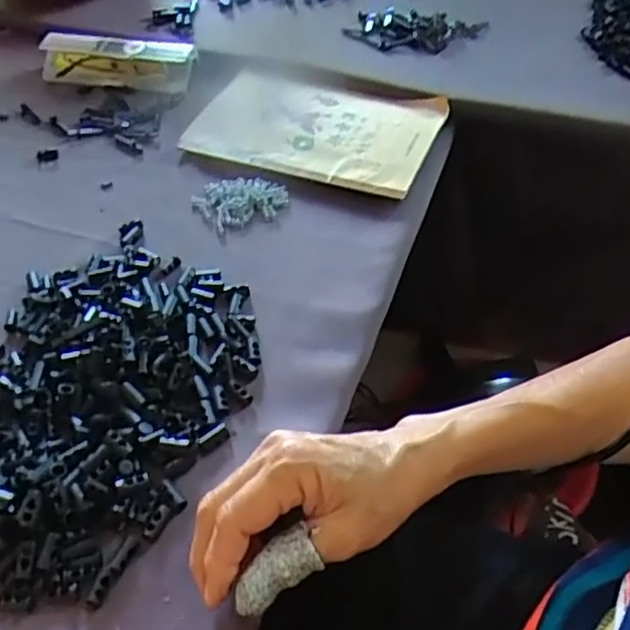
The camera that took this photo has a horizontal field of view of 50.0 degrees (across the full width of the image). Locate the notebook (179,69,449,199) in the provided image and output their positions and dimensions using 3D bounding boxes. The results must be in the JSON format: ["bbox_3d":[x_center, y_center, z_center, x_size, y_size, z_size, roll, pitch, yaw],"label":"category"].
[{"bbox_3d":[0.000,-0.166,0.592,0.206,0.013,0.140,12,51,13],"label":"notebook"}]

